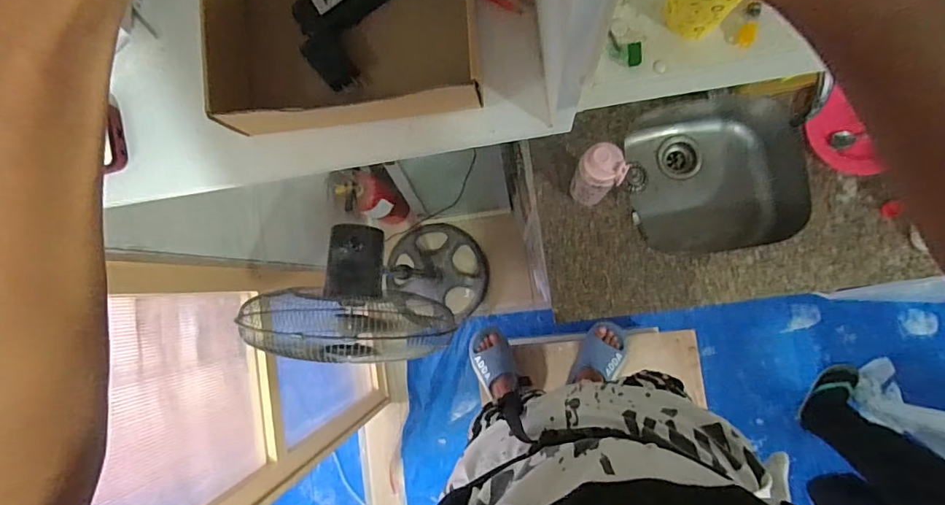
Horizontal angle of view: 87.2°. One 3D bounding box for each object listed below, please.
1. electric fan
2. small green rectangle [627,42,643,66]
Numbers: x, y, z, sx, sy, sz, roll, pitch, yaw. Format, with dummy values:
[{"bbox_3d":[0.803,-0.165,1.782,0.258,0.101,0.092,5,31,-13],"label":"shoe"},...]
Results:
[{"bbox_3d":[-0.190,0.062,1.516,0.394,1.114,0.395,3,86,6],"label":"electric fan"},{"bbox_3d":[0.149,-0.182,0.453,0.013,0.006,0.021,2,86,6],"label":"small green rectangle"}]

